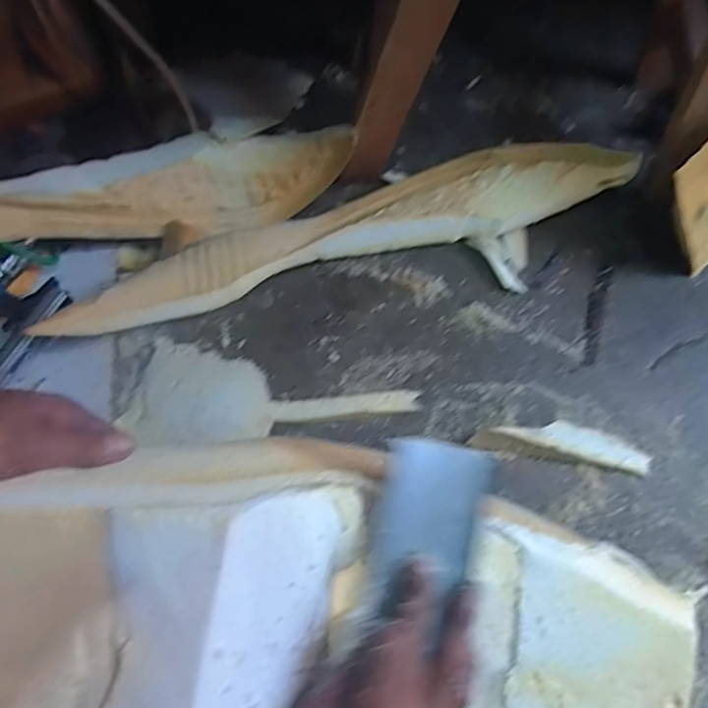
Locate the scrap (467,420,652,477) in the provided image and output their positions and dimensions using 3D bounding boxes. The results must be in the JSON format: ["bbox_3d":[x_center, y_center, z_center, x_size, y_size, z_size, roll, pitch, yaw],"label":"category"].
[{"bbox_3d":[0.231,0.099,0.629,0.193,0.013,0.044,9,68,3],"label":"scrap"}]

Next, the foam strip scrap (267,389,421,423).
[{"bbox_3d":[-0.011,0.060,0.645,0.170,0.009,0.026,-5,68,-3],"label":"foam strip scrap"}]

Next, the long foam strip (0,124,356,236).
[{"bbox_3d":[-0.330,-0.190,0.633,0.656,0.123,0.110,-14,68,-22],"label":"long foam strip"}]

